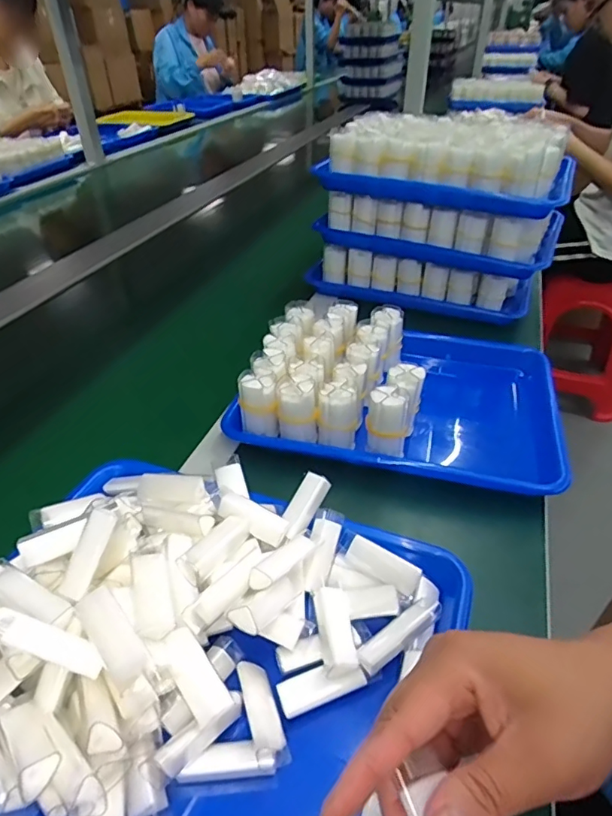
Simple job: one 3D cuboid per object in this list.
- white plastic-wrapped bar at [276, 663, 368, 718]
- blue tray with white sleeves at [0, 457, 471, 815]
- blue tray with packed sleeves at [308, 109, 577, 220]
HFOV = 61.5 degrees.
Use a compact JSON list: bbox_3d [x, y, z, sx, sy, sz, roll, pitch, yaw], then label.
[{"bbox_3d":[0.010,0.178,0.330,0.054,0.011,0.022,-14,40,-17],"label":"white plastic-wrapped bar"},{"bbox_3d":[-0.067,0.141,0.333,0.321,0.087,0.254,12,39,15],"label":"blue tray with white sleeves"},{"bbox_3d":[0.191,-0.336,0.695,0.303,0.077,0.183,18,41,21],"label":"blue tray with packed sleeves"}]

